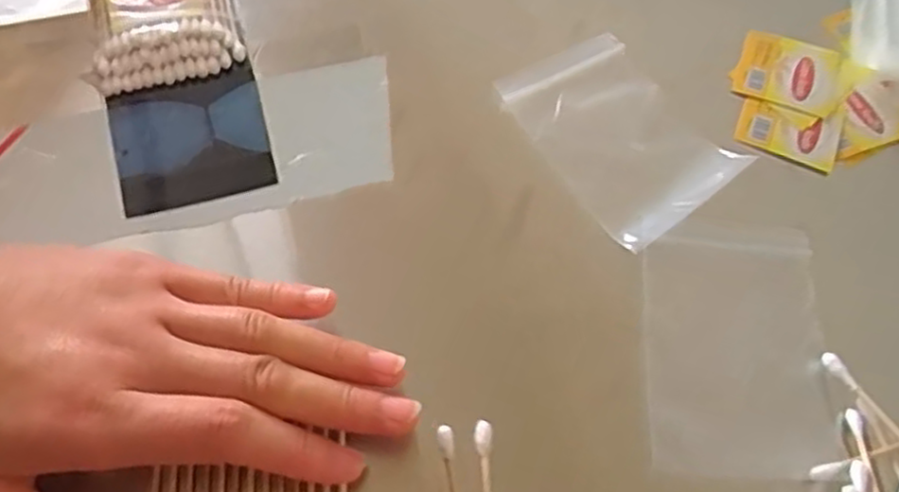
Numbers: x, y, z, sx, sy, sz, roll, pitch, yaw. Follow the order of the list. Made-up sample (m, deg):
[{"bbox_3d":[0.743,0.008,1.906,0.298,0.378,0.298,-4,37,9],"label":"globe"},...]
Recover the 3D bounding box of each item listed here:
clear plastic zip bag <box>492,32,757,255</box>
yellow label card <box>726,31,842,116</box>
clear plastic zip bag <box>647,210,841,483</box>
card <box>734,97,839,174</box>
[{"bbox_3d":[0.072,-0.050,0.317,0.068,0.006,0.099,-29,68,-18],"label":"clear plastic zip bag"},{"bbox_3d":[0.158,-0.081,0.342,0.045,0.004,0.041,25,63,8],"label":"yellow label card"},{"bbox_3d":[0.108,0.035,0.274,0.067,0.006,0.100,6,62,-1],"label":"clear plastic zip bag"},{"bbox_3d":[0.151,-0.051,0.327,0.043,0.004,0.034,20,62,6],"label":"card"}]

